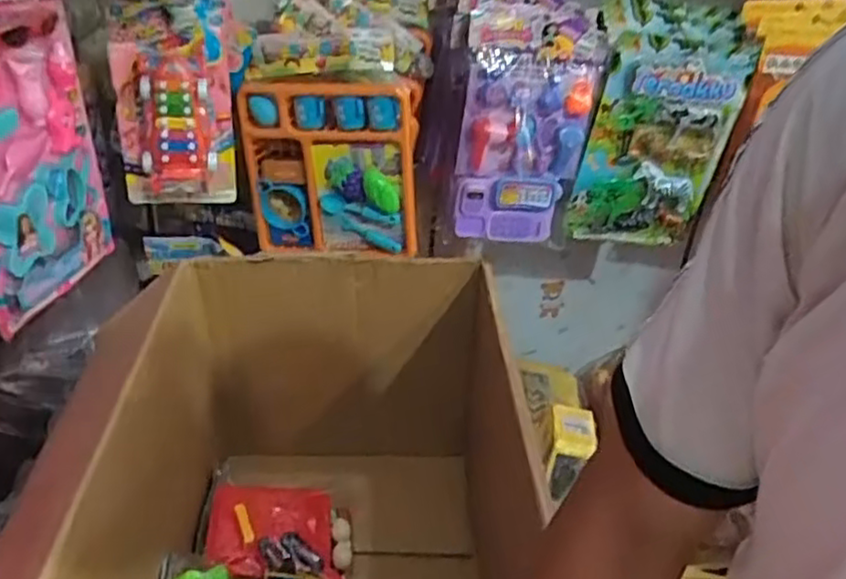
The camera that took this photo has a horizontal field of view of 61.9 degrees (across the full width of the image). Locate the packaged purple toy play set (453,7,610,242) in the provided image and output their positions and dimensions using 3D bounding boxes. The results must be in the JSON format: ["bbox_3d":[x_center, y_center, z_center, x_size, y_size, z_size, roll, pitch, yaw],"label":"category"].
[{"bbox_3d":[0.160,-0.244,1.093,0.205,0.344,0.043,0,24,-7],"label":"packaged purple toy play set"}]

